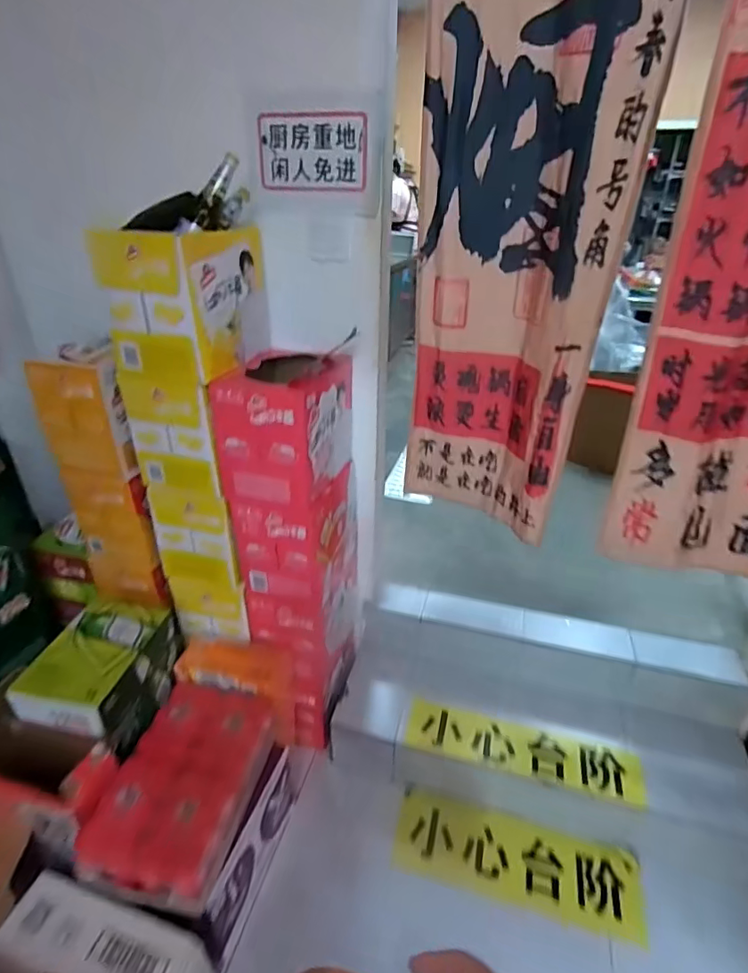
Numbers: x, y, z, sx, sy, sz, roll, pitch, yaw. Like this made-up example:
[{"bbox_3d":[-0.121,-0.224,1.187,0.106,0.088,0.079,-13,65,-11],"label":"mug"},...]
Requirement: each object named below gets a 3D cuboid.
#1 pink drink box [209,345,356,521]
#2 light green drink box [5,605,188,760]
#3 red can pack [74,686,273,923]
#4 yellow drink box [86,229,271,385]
[{"bbox_3d":[-0.199,-0.146,1.208,0.229,0.303,0.314,7,31,12],"label":"pink drink box"},{"bbox_3d":[-0.673,0.452,1.252,0.252,0.234,0.365,4,30,6],"label":"light green drink box"},{"bbox_3d":[-0.435,0.678,1.153,0.282,0.110,0.427,7,31,11],"label":"red can pack"},{"bbox_3d":[-0.395,-0.408,1.096,0.220,0.269,0.341,6,31,10],"label":"yellow drink box"}]

